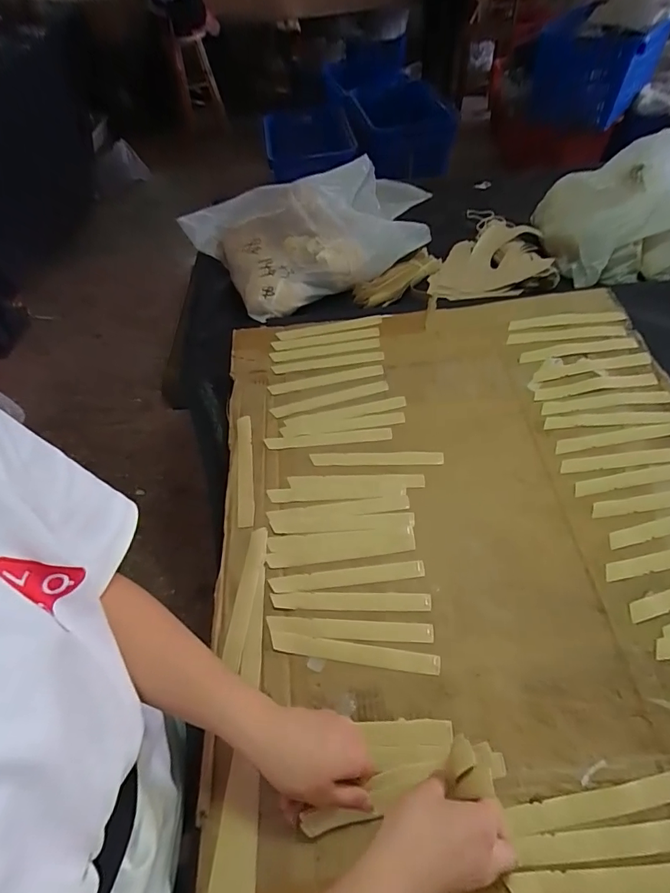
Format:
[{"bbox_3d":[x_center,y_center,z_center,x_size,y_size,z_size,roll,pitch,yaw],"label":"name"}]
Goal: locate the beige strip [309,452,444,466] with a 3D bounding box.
[{"bbox_3d":[0.056,0.016,0.614,0.176,0.004,0.021,-1,55,5],"label":"beige strip"}]

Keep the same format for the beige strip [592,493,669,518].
[{"bbox_3d":[0.399,0.064,0.543,0.179,0.005,0.020,-7,53,0],"label":"beige strip"}]

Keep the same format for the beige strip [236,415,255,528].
[{"bbox_3d":[-0.122,0.031,0.611,0.022,0.010,0.172,-9,54,-1],"label":"beige strip"}]

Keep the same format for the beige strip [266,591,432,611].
[{"bbox_3d":[0.018,0.174,0.506,0.175,0.004,0.019,0,57,2],"label":"beige strip"}]

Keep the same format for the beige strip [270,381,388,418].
[{"bbox_3d":[-0.007,-0.071,0.672,0.176,0.005,0.021,-14,55,-5],"label":"beige strip"}]

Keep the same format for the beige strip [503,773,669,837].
[{"bbox_3d":[0.232,0.311,0.394,0.159,0.005,0.021,-10,54,-2],"label":"beige strip"}]

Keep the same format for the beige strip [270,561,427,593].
[{"bbox_3d":[0.014,0.151,0.520,0.174,0.005,0.021,-7,54,0],"label":"beige strip"}]

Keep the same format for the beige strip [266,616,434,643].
[{"bbox_3d":[0.016,0.198,0.489,0.175,0.004,0.020,2,56,4],"label":"beige strip"}]

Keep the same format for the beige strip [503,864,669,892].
[{"bbox_3d":[0.229,0.350,0.362,0.173,0.005,0.021,-5,54,2],"label":"beige strip"}]

